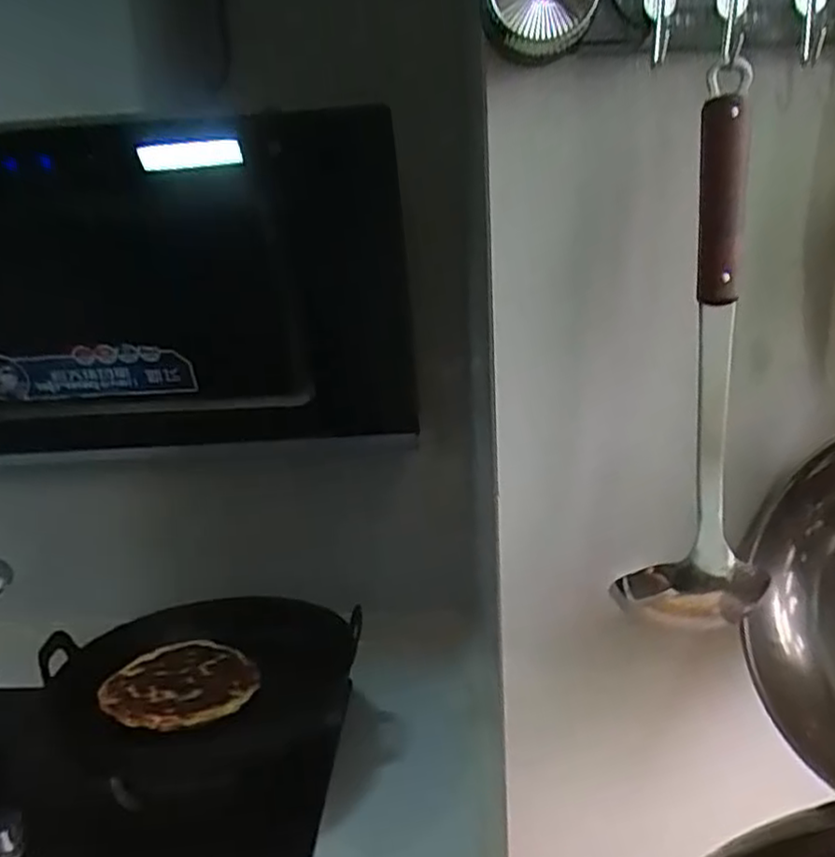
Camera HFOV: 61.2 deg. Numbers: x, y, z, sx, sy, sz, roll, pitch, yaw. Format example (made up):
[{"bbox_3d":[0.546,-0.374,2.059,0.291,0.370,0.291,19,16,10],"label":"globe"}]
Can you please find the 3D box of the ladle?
[{"bbox_3d":[0.163,-0.036,0.397,0.068,0.311,0.053,-10,16,-29],"label":"ladle"}]

